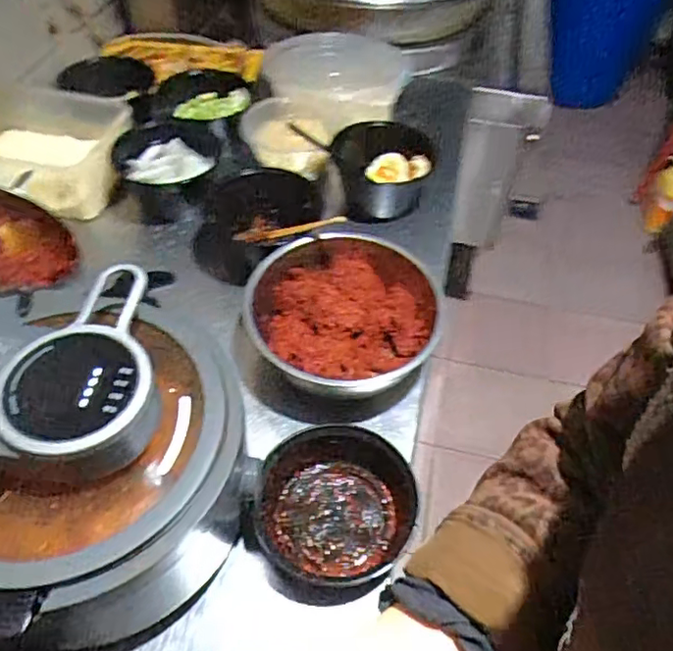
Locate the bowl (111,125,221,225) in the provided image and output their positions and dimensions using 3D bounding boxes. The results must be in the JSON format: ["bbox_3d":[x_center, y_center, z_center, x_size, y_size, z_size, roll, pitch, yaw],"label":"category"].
[{"bbox_3d":[-0.265,-0.245,0.940,0.158,0.078,0.154,-6,50,-7],"label":"bowl"}]

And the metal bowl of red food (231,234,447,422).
[{"bbox_3d":[0.002,-0.001,0.766,0.249,0.103,0.232,-9,51,-9],"label":"metal bowl of red food"}]

